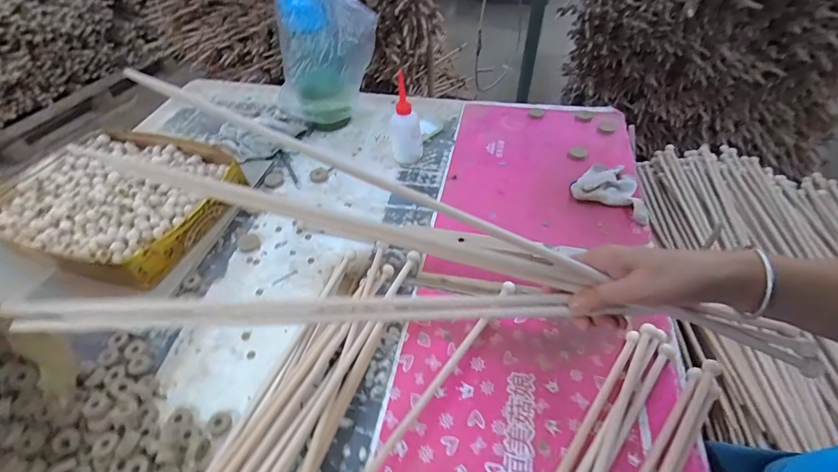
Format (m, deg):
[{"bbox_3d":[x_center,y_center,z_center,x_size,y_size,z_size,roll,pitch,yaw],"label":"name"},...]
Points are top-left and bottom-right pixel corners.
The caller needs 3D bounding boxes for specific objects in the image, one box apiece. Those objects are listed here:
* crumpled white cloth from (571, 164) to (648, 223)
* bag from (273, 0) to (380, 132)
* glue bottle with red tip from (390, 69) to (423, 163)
[{"bbox_3d":[0.355,-0.086,0.707,0.133,0.033,0.115,27,54,25],"label":"crumpled white cloth"},{"bbox_3d":[-0.186,-0.334,0.782,0.133,0.290,0.198,-36,56,-27],"label":"bag"},{"bbox_3d":[-0.026,-0.216,0.760,0.060,0.155,0.040,7,47,10],"label":"glue bottle with red tip"}]

